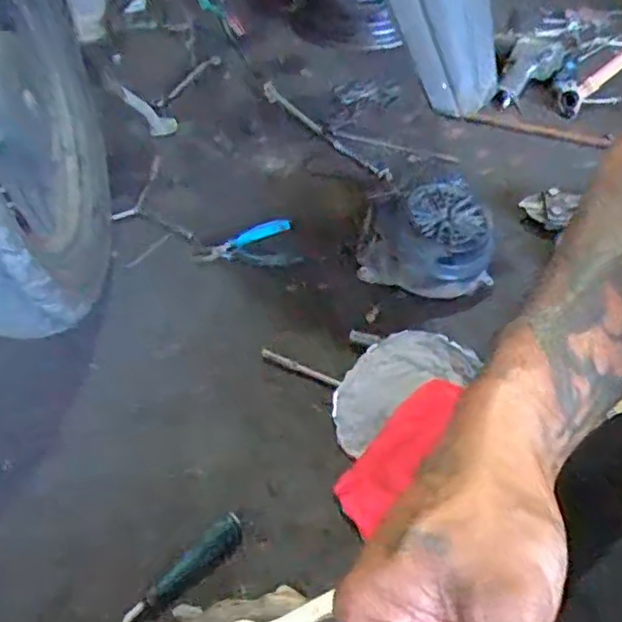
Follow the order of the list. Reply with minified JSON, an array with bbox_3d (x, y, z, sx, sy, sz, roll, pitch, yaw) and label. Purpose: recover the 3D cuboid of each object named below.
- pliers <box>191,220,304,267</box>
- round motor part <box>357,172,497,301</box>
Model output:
[{"bbox_3d":[-0.090,-0.089,0.913,0.142,0.022,0.086,-11,45,-5],"label":"pliers"},{"bbox_3d":[0.143,-0.086,0.835,0.157,0.097,0.132,-5,45,1],"label":"round motor part"}]

